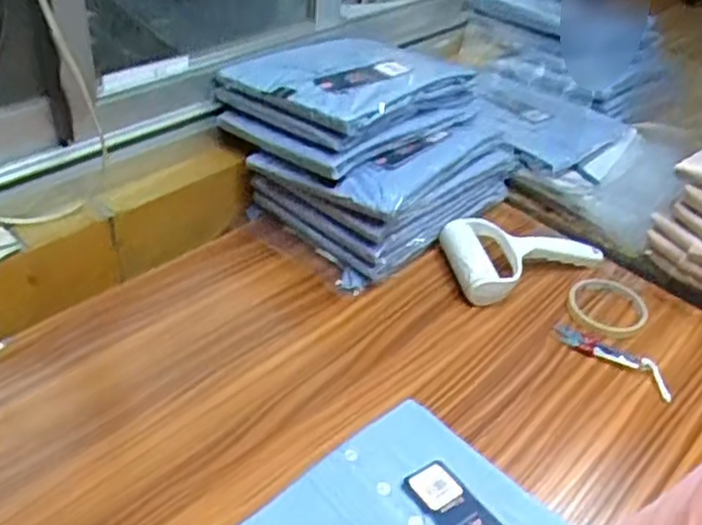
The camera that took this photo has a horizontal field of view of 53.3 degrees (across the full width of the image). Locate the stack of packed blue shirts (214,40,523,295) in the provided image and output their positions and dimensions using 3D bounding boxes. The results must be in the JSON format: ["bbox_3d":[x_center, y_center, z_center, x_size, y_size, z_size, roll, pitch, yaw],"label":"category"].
[{"bbox_3d":[0.028,-0.149,0.864,0.290,0.186,0.255,-27,49,-35],"label":"stack of packed blue shirts"}]

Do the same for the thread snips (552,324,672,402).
[{"bbox_3d":[0.277,0.100,0.740,0.130,0.010,0.033,26,43,23],"label":"thread snips"}]

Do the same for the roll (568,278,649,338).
[{"bbox_3d":[0.297,0.048,0.800,0.103,0.012,0.085,-29,50,-36],"label":"roll"}]

